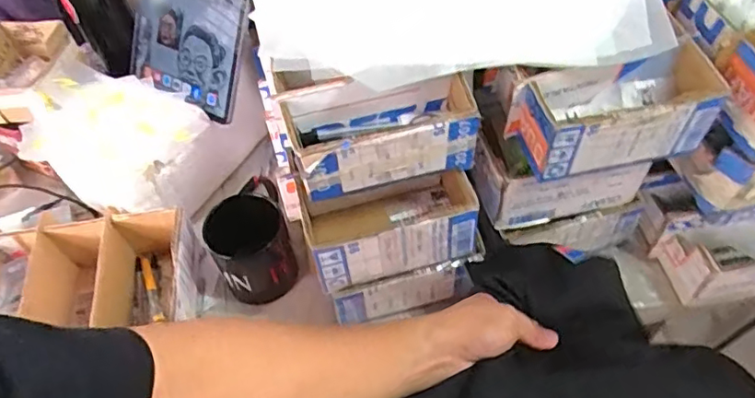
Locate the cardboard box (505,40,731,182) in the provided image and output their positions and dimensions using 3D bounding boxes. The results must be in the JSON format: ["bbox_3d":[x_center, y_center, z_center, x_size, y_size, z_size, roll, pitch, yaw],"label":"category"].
[{"bbox_3d":[0.202,-0.073,0.498,0.156,0.071,0.074,-15,53,-9],"label":"cardboard box"}]

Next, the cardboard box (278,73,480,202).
[{"bbox_3d":[0.002,-0.054,0.502,0.156,0.072,0.078,-15,53,-8],"label":"cardboard box"}]

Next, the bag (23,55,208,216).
[{"bbox_3d":[-0.313,-0.066,0.677,0.216,0.099,0.159,28,59,22],"label":"bag"}]

